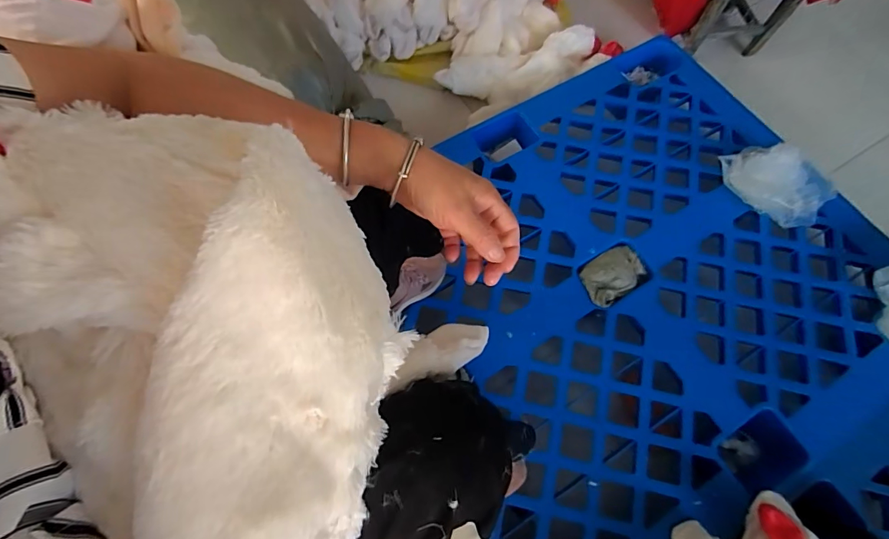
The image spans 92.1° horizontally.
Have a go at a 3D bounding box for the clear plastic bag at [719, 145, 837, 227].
[{"bbox_3d":[0.774,-0.203,1.004,0.142,0.115,0.231,-27,70,-11],"label":"clear plastic bag"}]

